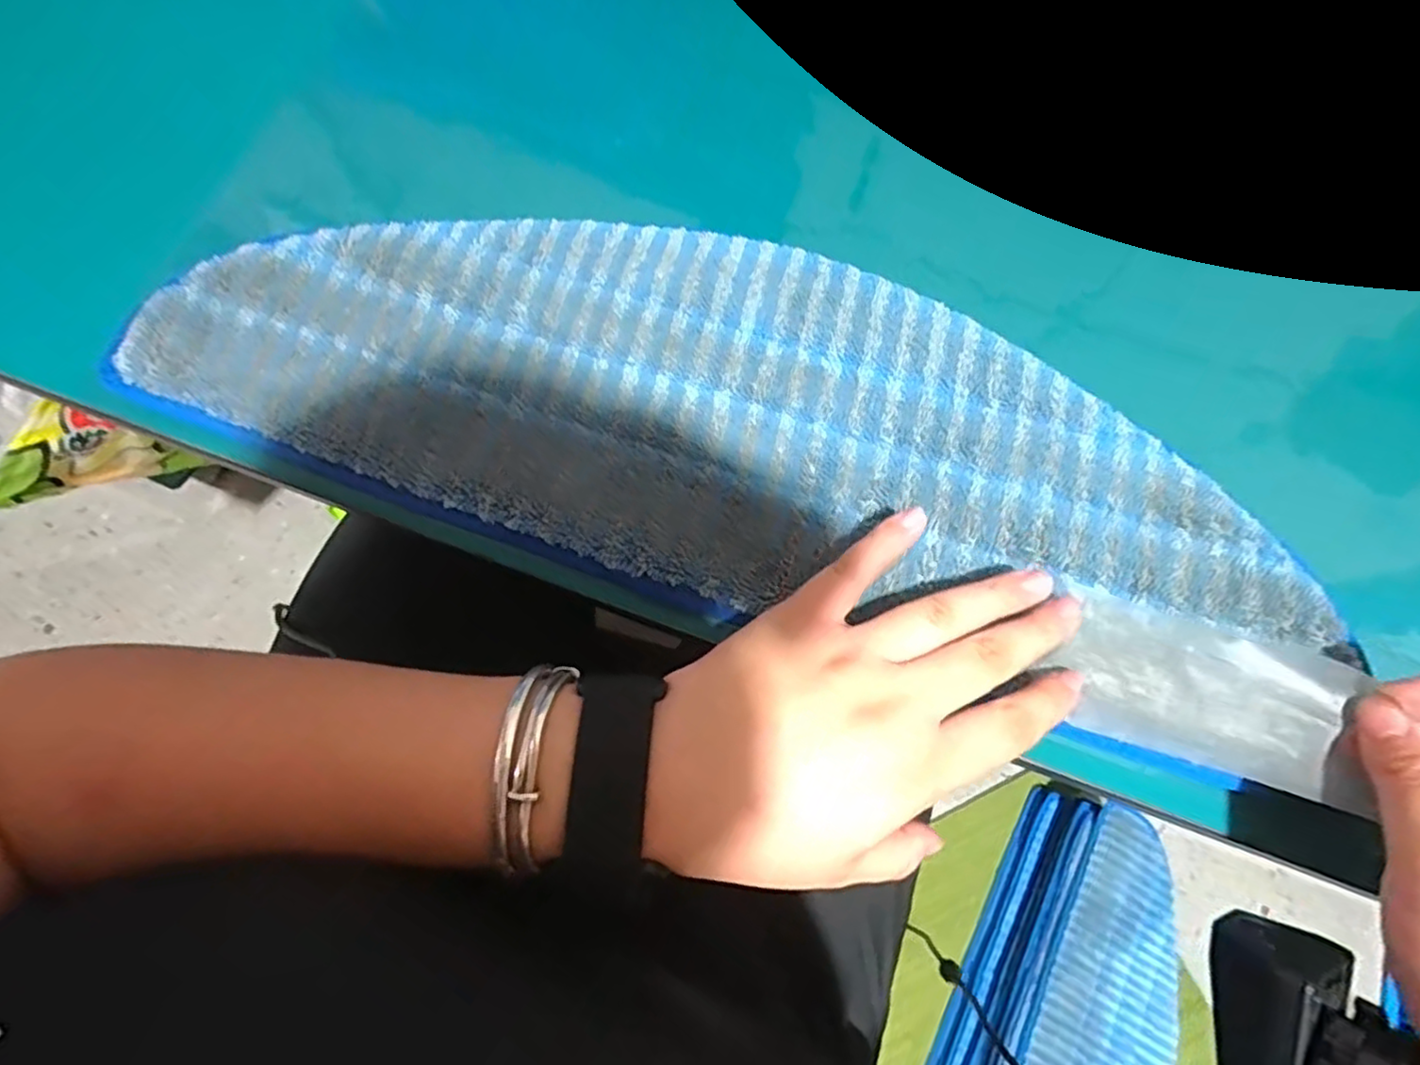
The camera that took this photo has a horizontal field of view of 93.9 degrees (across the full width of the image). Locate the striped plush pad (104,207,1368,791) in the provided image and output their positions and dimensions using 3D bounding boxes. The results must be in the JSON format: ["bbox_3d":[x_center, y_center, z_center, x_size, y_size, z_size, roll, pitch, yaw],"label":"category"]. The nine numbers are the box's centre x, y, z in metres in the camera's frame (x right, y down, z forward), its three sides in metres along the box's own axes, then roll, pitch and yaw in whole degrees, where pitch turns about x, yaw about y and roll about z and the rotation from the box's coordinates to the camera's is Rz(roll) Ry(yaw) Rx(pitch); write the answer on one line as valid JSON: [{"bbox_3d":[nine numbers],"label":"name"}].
[{"bbox_3d":[0.012,-0.050,0.272,0.452,0.025,0.163,16,74,3],"label":"striped plush pad"}]

